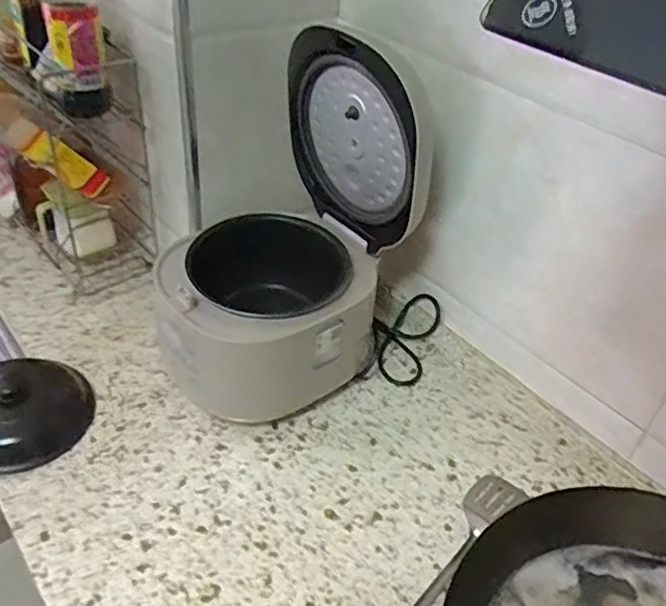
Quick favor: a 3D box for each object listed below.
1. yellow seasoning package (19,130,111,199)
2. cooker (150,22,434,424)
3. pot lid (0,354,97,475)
[{"bbox_3d":[-0.350,-0.181,0.831,0.032,0.125,0.037,28,83,25],"label":"yellow seasoning package"},{"bbox_3d":[-0.072,-0.076,0.763,0.285,0.413,0.232,-29,51,-35],"label":"cooker"},{"bbox_3d":[-0.379,0.126,0.764,0.146,0.052,0.166,33,47,30],"label":"pot lid"}]

